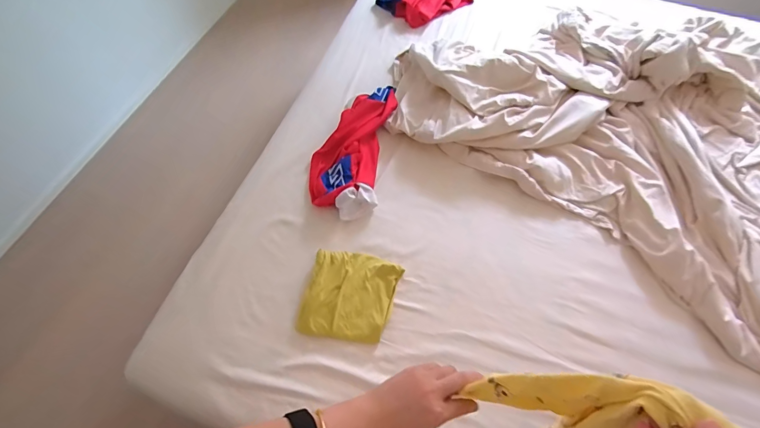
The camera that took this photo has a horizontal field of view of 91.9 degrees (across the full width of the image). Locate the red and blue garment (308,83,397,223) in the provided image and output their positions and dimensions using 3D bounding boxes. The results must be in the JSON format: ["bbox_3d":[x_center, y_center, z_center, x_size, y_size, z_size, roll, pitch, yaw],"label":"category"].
[{"bbox_3d":[-0.078,-0.188,1.006,0.189,0.063,0.418,9,63,4],"label":"red and blue garment"}]

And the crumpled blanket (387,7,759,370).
[{"bbox_3d":[0.814,-0.286,1.038,1.371,0.110,1.012,35,68,16],"label":"crumpled blanket"}]

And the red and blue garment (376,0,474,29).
[{"bbox_3d":[0.180,-0.785,1.335,0.329,0.046,0.182,-29,67,-15],"label":"red and blue garment"}]

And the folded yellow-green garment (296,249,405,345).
[{"bbox_3d":[-0.064,0.183,0.828,0.190,0.047,0.197,13,63,6],"label":"folded yellow-green garment"}]

